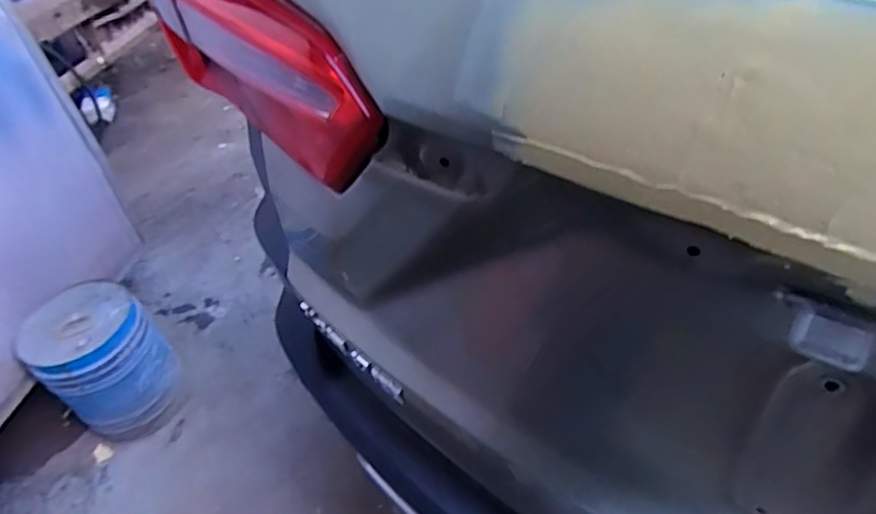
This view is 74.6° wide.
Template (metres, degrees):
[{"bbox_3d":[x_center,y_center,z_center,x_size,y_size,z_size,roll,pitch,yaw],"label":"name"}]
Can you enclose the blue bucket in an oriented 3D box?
[{"bbox_3d":[-0.788,0.266,1.399,0.253,0.337,0.226,-36,52,-26],"label":"blue bucket"}]

